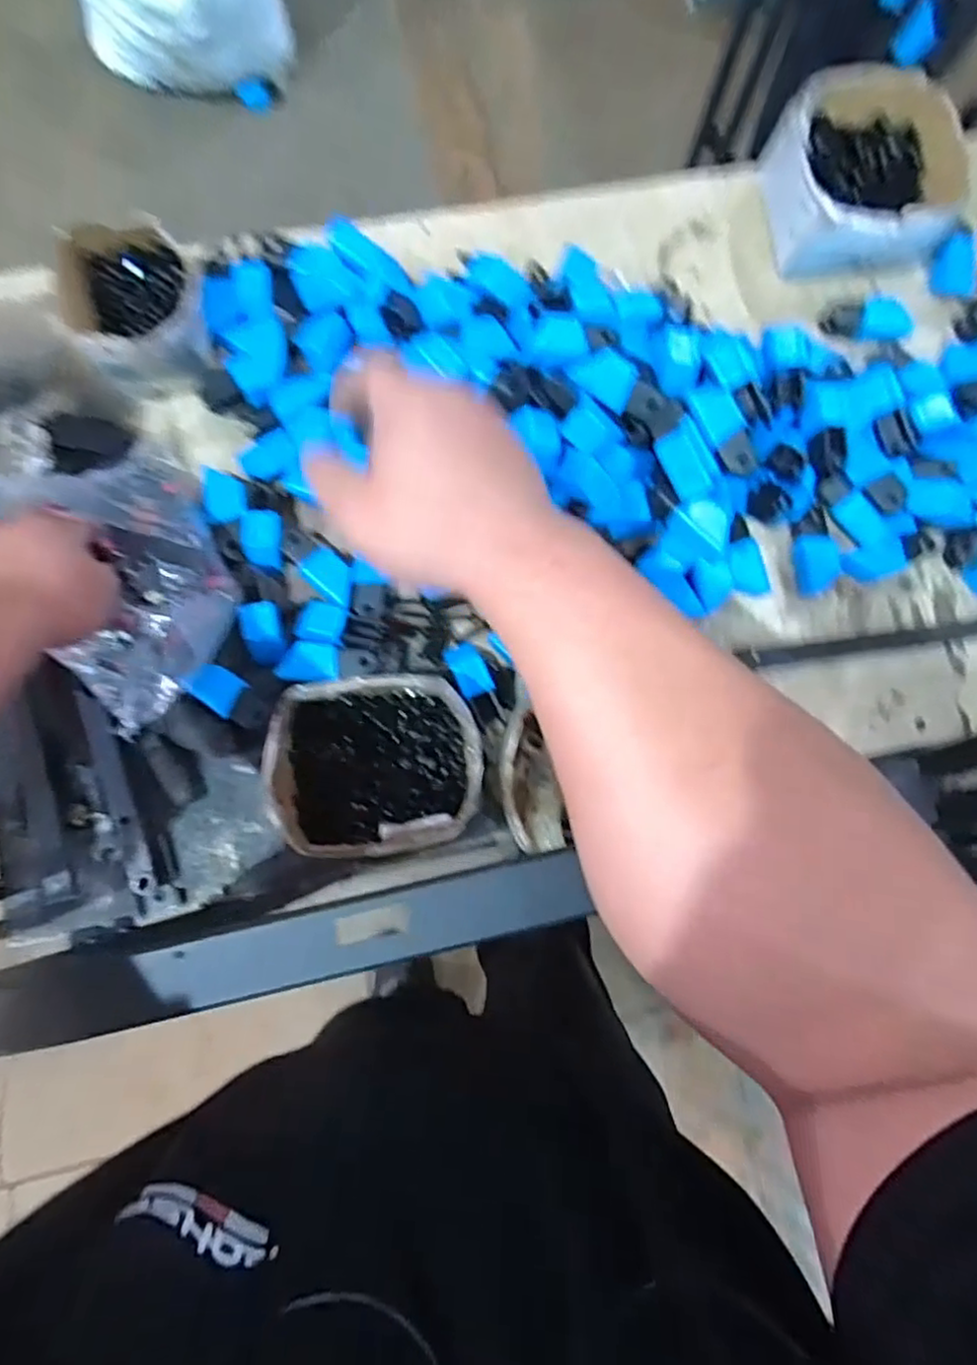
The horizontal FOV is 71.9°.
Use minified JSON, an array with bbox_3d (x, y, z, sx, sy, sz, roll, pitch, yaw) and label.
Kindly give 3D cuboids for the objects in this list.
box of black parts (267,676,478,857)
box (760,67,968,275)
[{"bbox_3d":[-0.092,0.072,0.564,0.169,0.075,0.145,-8,84,-5],"label":"box of black parts"},{"bbox_3d":[0.376,-0.509,0.678,0.181,0.068,0.179,-14,84,-5],"label":"box"}]

